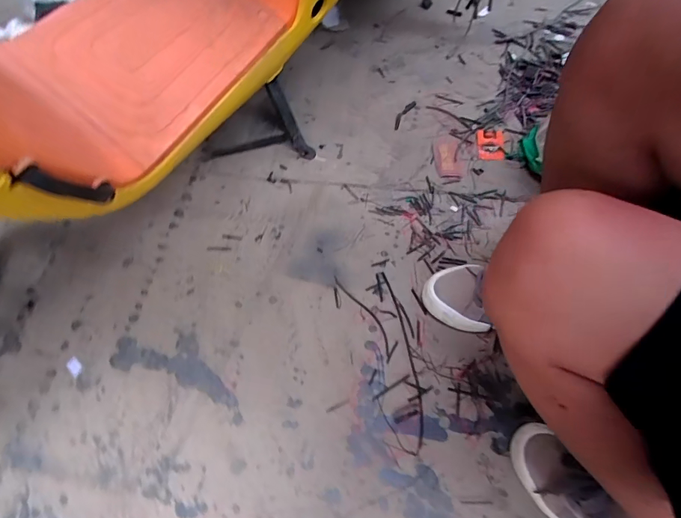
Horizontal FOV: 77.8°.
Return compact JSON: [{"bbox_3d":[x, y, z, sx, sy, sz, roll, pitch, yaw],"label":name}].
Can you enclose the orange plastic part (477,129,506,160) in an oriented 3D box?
[{"bbox_3d":[0.299,-0.228,0.838,0.051,0.004,0.077,4,65,5],"label":"orange plastic part"}]

